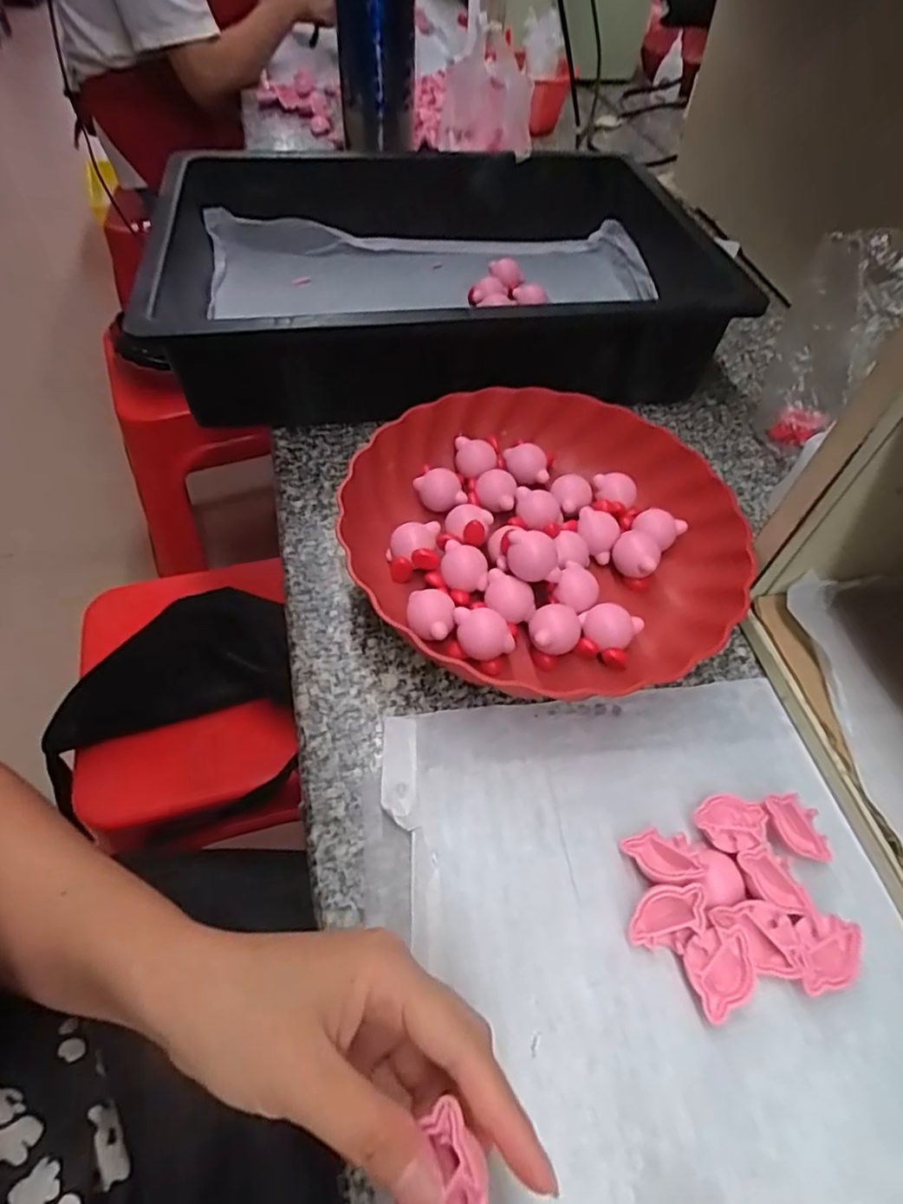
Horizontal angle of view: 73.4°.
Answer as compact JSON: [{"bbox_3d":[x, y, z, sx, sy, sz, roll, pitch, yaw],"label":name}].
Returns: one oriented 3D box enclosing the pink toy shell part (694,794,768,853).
[{"bbox_3d":[0.136,0.110,0.298,0.031,0.011,0.027,17,54,9],"label":"pink toy shell part"}]

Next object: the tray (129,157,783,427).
[{"bbox_3d":[-0.019,-0.282,0.538,0.421,0.114,0.330,-6,54,-8],"label":"tray"}]

